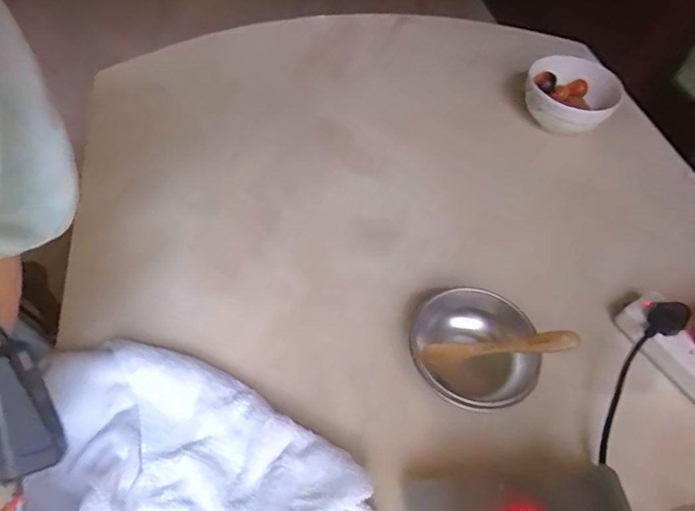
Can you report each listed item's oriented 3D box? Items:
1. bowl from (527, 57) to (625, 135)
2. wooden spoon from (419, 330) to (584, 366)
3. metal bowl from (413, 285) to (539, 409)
[{"bbox_3d":[0.312,-0.224,0.709,0.118,0.054,0.118,3,52,-3],"label":"bowl"},{"bbox_3d":[0.139,0.088,0.475,0.145,0.015,0.021,-12,49,26],"label":"wooden spoon"},{"bbox_3d":[0.118,0.089,0.476,0.110,0.029,0.117,3,52,-3],"label":"metal bowl"}]

